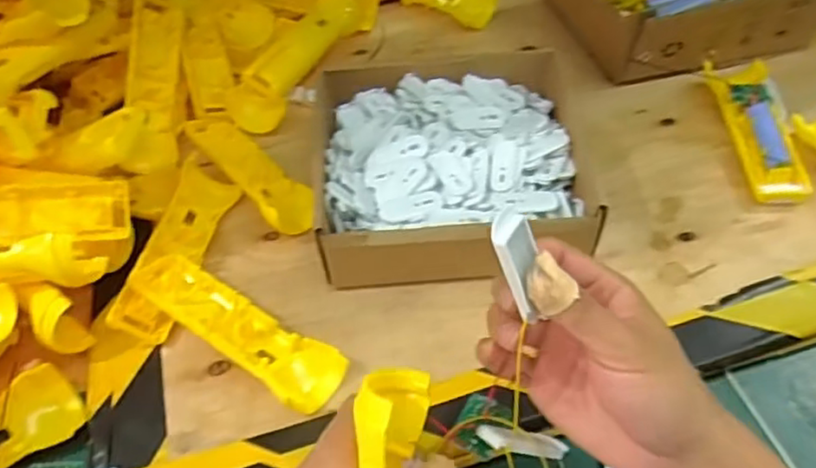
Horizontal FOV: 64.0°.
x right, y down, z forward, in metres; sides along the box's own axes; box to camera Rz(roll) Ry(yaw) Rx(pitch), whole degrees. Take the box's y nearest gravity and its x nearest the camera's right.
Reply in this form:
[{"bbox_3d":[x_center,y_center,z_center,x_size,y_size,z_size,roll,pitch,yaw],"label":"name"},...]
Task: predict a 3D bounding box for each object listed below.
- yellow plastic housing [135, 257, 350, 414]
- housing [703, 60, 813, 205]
[{"bbox_3d":[-0.118,0.067,0.454,0.165,0.031,0.047,25,56,22],"label":"yellow plastic housing"},{"bbox_3d":[0.303,-0.095,0.561,0.050,0.027,0.158,-1,51,3],"label":"housing"}]

